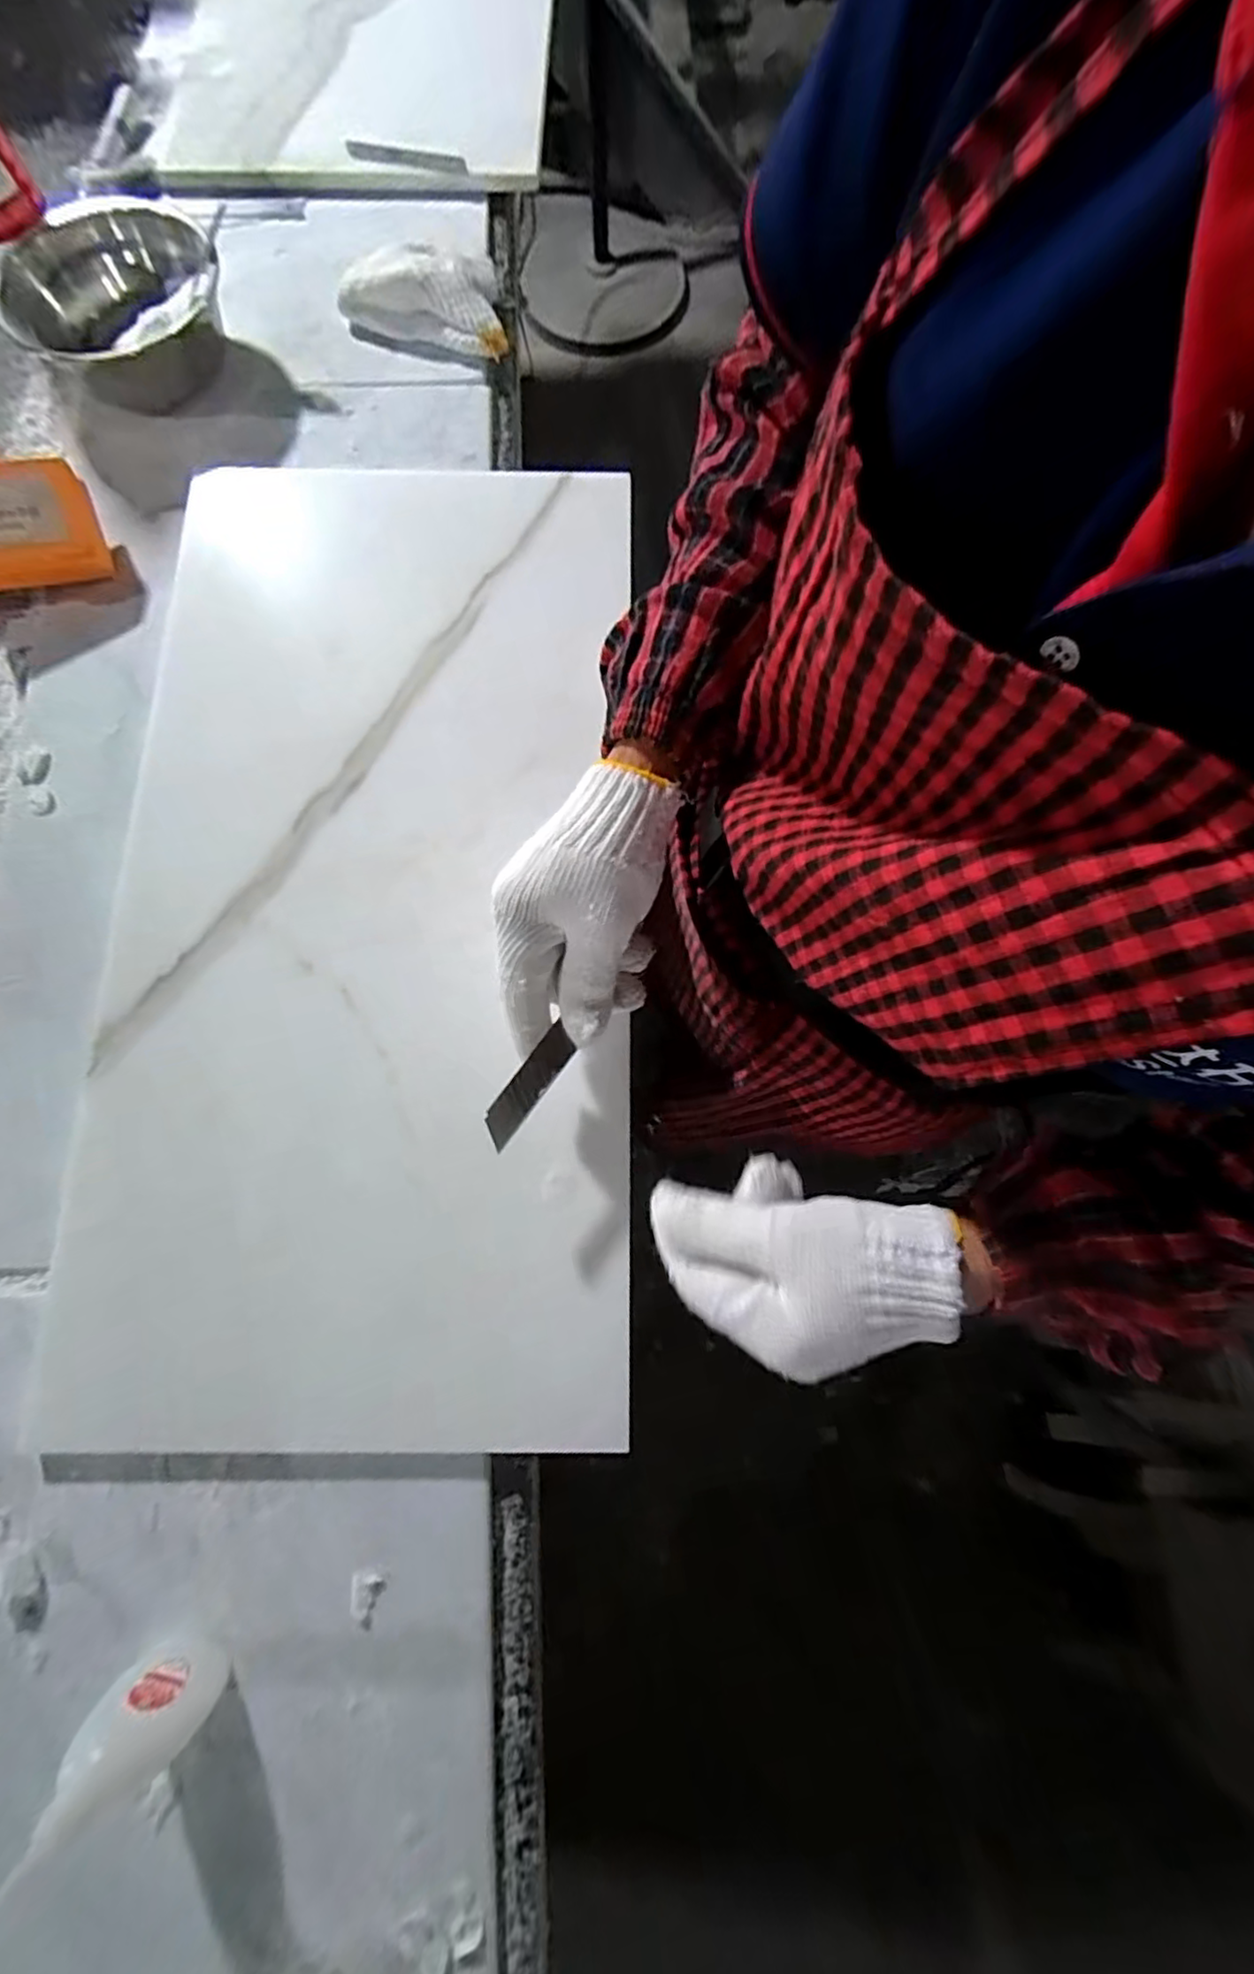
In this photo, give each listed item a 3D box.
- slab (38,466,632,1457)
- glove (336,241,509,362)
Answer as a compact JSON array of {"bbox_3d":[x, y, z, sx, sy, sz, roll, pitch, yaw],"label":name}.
[{"bbox_3d":[-0.152,-0.063,0.378,0.300,0.020,0.591,0,77,1],"label":"slab"},{"bbox_3d":[-0.145,-0.516,0.473,0.120,0.032,0.067,15,78,5],"label":"glove"}]

